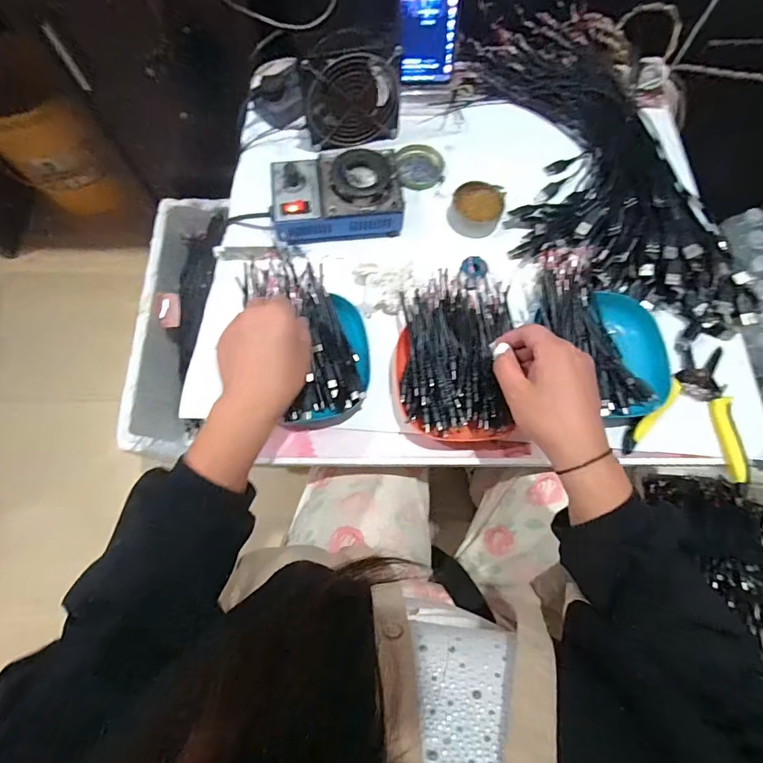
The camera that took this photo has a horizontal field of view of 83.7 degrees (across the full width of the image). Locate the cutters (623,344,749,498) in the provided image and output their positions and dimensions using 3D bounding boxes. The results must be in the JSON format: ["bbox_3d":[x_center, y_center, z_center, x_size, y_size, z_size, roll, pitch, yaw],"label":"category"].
[{"bbox_3d":[0.341,0.036,0.448,0.114,0.019,0.159,34,75,9],"label":"cutters"}]

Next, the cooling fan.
[{"bbox_3d":[-0.034,-0.342,0.516,0.116,0.098,0.033,-15,73,-6],"label":"cooling fan"}]

